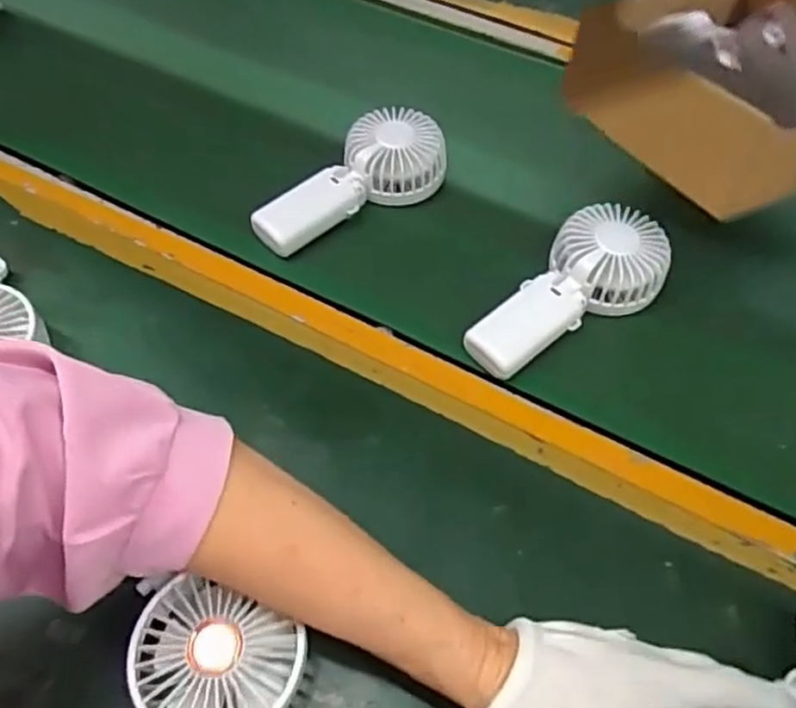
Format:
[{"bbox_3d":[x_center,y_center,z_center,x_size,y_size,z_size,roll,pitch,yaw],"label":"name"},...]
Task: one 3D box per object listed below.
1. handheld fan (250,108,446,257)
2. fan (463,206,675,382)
[{"bbox_3d":[-0.046,-0.152,0.581,0.181,0.041,0.082,-27,61,-18],"label":"handheld fan"},{"bbox_3d":[0.130,-0.046,0.515,0.087,0.038,0.178,38,63,22],"label":"fan"}]

